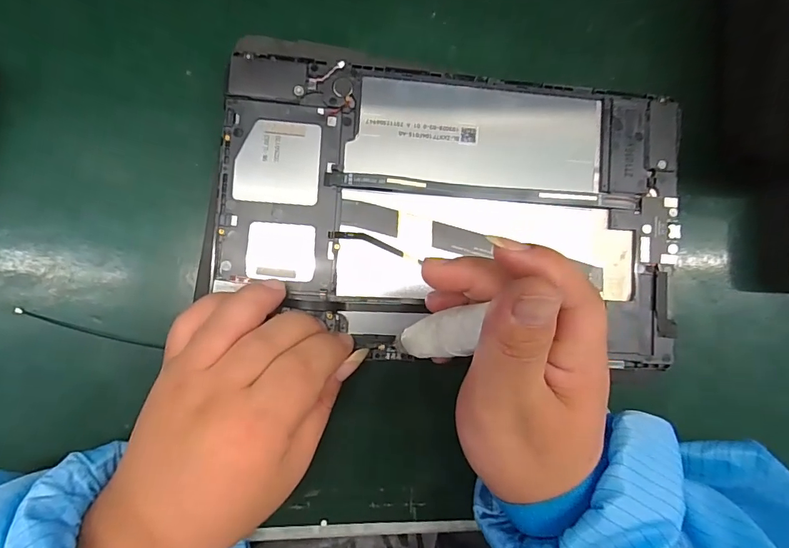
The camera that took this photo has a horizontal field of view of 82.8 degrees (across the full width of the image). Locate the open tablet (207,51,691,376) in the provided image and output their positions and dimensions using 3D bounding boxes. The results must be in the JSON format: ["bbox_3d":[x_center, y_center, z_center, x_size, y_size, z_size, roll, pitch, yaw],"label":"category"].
[{"bbox_3d":[0.033,-0.031,0.230,0.235,0.014,0.140,4,84,-8],"label":"open tablet"}]

